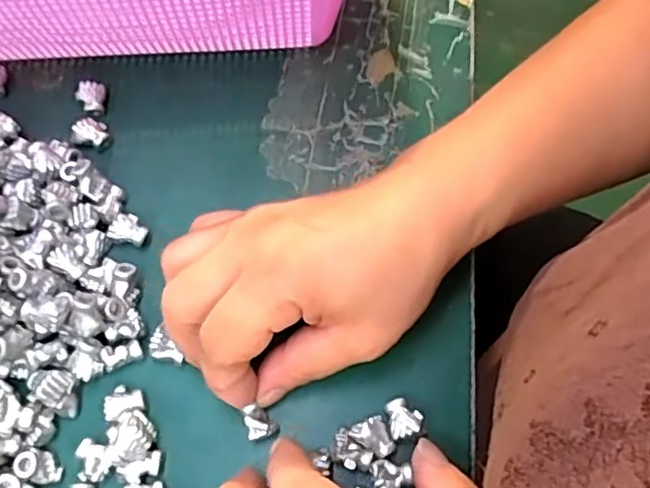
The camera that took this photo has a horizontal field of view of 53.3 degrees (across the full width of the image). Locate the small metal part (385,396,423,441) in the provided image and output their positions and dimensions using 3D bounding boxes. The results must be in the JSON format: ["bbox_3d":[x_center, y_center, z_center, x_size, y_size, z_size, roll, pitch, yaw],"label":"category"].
[{"bbox_3d":[0.033,0.072,0.268,0.013,0.012,0.016,-8,67,-4],"label":"small metal part"}]

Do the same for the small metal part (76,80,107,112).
[{"bbox_3d":[-0.118,-0.074,0.327,0.014,0.007,0.015,0,66,0],"label":"small metal part"}]

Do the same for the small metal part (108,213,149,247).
[{"bbox_3d":[-0.090,-0.006,0.300,0.016,0.010,0.012,11,67,4],"label":"small metal part"}]

